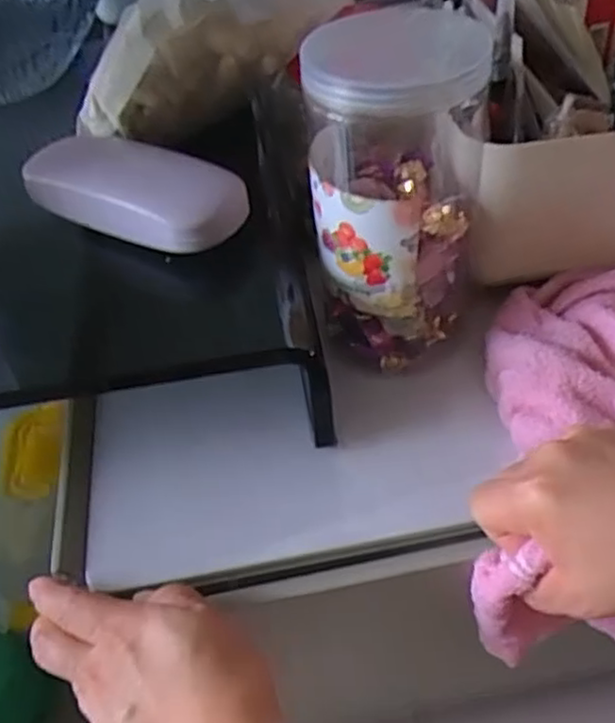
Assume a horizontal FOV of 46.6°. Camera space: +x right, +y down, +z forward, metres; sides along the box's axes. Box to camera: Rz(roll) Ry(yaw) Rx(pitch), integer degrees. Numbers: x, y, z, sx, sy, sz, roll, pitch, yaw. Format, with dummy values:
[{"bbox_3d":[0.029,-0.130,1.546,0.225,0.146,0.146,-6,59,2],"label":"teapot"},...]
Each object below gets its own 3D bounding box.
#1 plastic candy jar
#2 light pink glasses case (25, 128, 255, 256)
[{"bbox_3d":[0.050,-0.092,0.424,0.089,0.184,0.088,-4,45,4],"label":"plastic candy jar"},{"bbox_3d":[-0.105,-0.106,0.440,0.148,0.026,0.057,21,52,26],"label":"light pink glasses case"}]

